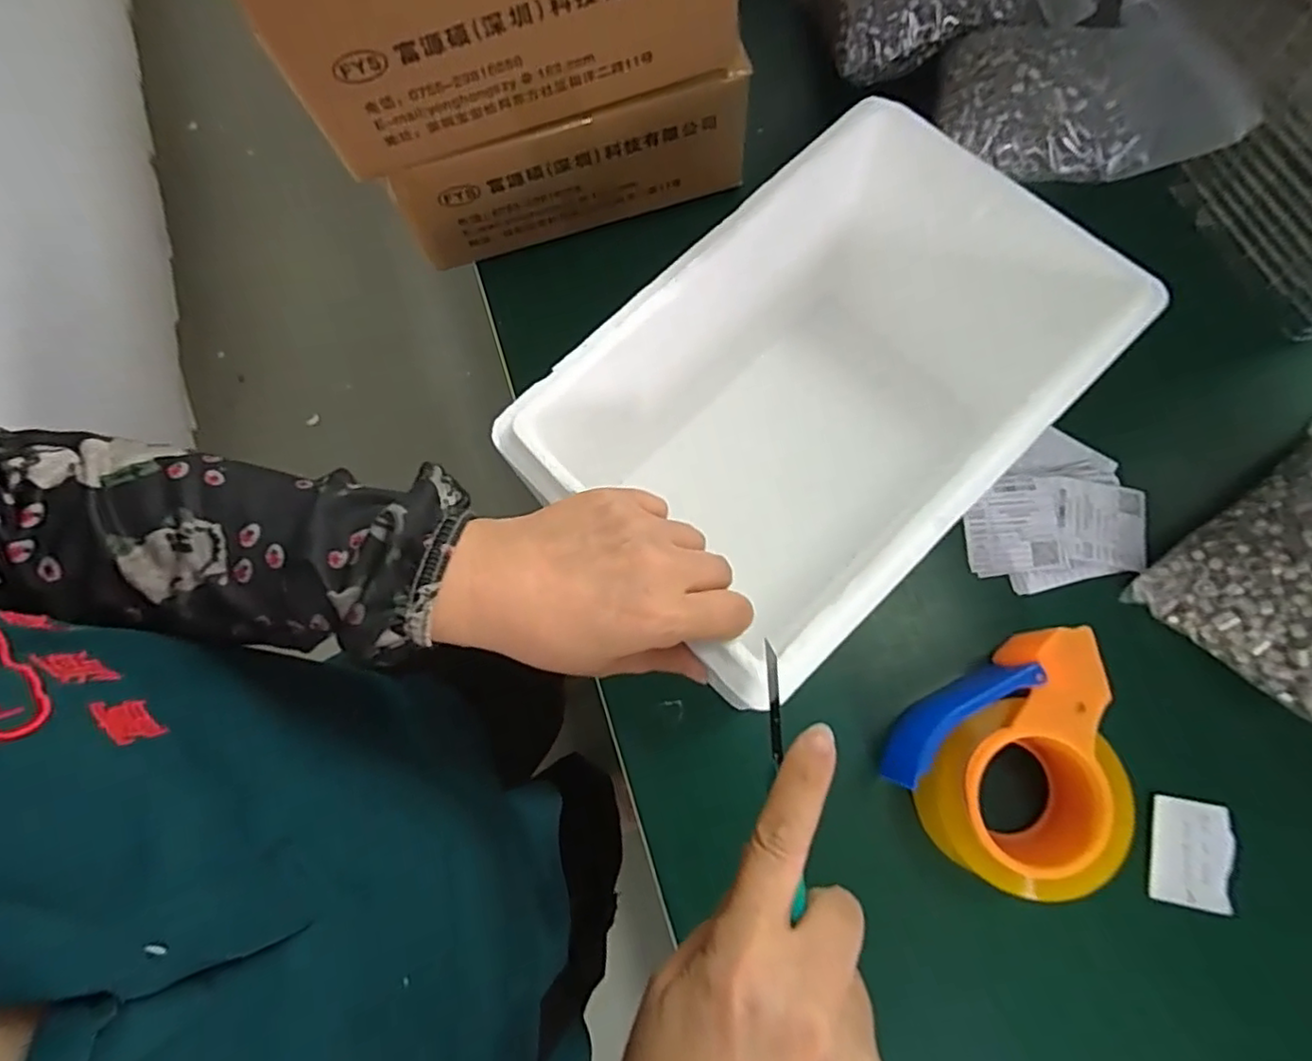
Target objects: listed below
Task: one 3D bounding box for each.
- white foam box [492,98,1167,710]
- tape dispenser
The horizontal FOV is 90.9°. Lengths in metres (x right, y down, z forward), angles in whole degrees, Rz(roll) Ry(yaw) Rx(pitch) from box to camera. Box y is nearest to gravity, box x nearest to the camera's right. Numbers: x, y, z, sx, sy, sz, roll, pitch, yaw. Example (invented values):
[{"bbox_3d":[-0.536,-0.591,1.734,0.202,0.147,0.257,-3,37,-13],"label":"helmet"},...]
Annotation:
[{"bbox_3d":[0.086,-0.062,0.387,0.279,0.165,0.185,-43,78,-9],"label":"white foam box"},{"bbox_3d":[0.217,0.135,0.380,0.139,0.058,0.116,-38,77,-8],"label":"tape dispenser"}]

